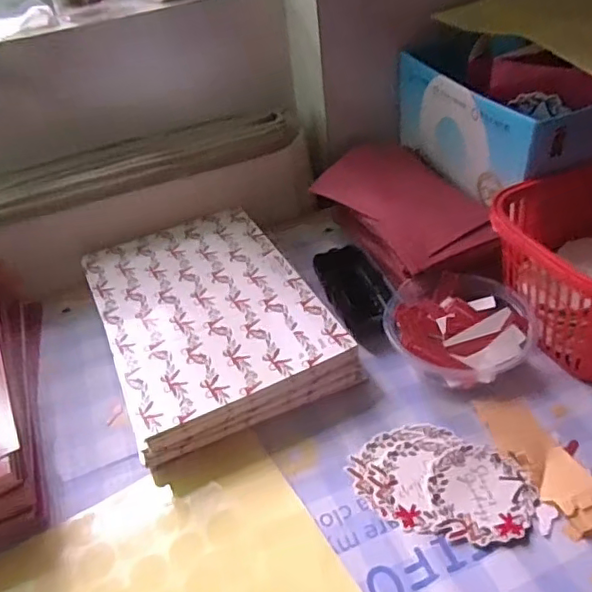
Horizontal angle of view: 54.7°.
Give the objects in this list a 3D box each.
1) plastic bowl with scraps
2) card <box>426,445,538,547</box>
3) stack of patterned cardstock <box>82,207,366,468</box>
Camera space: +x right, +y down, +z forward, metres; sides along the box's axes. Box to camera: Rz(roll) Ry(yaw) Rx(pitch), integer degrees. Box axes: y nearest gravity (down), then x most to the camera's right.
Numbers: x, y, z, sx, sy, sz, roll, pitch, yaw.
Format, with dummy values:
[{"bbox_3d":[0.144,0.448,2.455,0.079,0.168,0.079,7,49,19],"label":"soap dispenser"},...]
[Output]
[{"bbox_3d":[0.136,0.028,0.469,0.122,0.045,0.097,3,41,11],"label":"plastic bowl with scraps"},{"bbox_3d":[0.126,0.130,0.385,0.064,0.006,0.067,-30,46,-25],"label":"card"},{"bbox_3d":[-0.082,0.018,0.528,0.176,0.044,0.261,-20,42,-16],"label":"stack of patterned cardstock"}]

